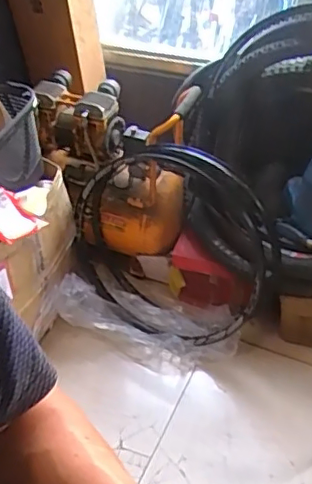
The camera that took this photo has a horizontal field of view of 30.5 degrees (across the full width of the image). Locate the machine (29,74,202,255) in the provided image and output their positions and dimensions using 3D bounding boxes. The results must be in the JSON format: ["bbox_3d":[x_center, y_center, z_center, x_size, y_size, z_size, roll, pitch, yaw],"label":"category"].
[{"bbox_3d":[-0.125,-0.210,1.751,0.520,0.467,0.290,15,47,16],"label":"machine"}]

